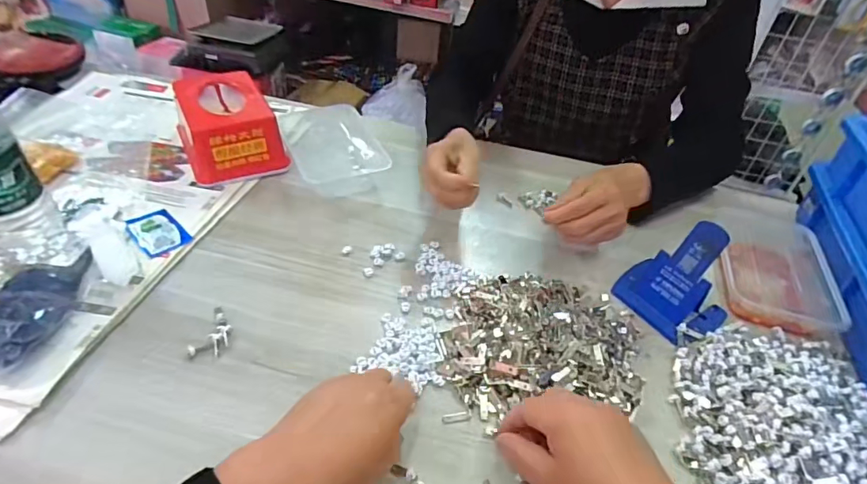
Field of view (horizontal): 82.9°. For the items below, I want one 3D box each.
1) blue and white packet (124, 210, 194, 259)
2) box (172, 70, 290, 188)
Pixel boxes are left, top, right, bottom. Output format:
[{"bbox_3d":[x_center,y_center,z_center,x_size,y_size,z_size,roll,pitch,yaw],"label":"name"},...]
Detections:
[{"bbox_3d":[-0.294,-0.010,0.522,0.064,0.007,0.047,32,48,26],"label":"blue and white packet"},{"bbox_3d":[-0.263,-0.148,0.624,0.108,0.080,0.139,-19,48,-26],"label":"box"}]

